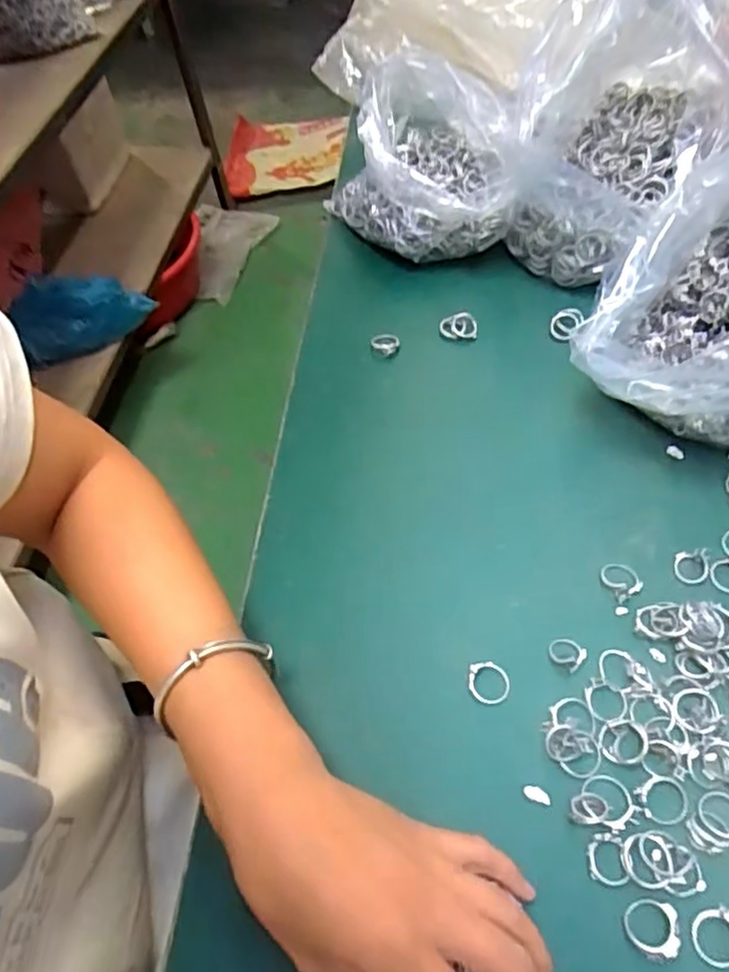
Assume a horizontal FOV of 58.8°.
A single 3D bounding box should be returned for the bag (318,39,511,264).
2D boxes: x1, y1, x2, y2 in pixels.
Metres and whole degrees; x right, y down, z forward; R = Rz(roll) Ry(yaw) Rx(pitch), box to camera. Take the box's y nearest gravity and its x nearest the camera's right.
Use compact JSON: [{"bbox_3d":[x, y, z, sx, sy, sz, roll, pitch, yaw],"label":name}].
[{"bbox_3d":[0.041,-0.256,0.526,0.148,0.117,0.129,1,55,5],"label":"bag"}]

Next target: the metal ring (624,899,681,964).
[{"bbox_3d":[0.122,0.188,0.275,0.020,0.010,0.022,-2,55,3],"label":"metal ring"}]

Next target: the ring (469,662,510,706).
[{"bbox_3d":[0.066,0.103,0.340,0.021,0.004,0.022,-2,55,3],"label":"ring"}]

